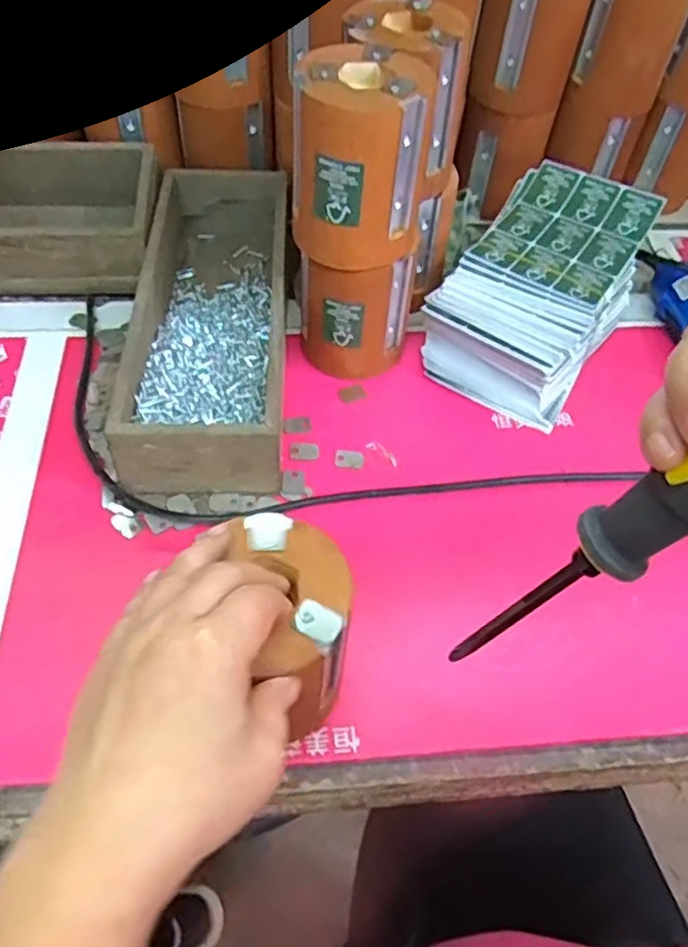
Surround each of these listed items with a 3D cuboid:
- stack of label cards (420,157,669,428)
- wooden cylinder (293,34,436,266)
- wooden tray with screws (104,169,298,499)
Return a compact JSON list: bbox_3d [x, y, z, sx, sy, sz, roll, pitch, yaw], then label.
[{"bbox_3d":[0.150,-0.142,0.537,0.118,0.080,0.196,30,57,16],"label":"stack of label cards"},{"bbox_3d":[0.009,-0.184,0.416,0.080,0.099,0.067,10,54,2],"label":"wooden cylinder"},{"bbox_3d":[-0.093,-0.120,0.511,0.103,0.065,0.289,0,54,-5],"label":"wooden tray with screws"}]

